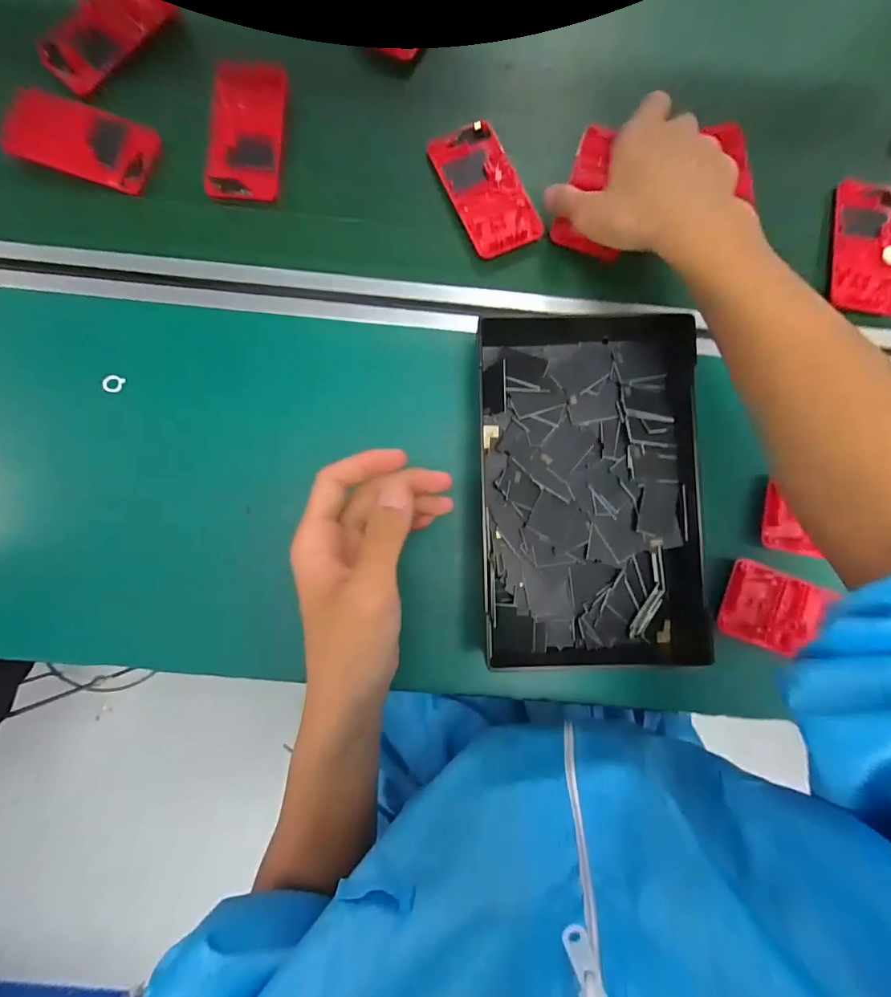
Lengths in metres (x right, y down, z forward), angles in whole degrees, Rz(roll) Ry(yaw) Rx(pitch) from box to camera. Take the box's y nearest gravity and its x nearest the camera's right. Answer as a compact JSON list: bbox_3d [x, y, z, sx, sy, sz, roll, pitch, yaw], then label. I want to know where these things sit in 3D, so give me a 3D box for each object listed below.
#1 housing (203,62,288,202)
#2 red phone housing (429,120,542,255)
[{"bbox_3d":[-0.175,-0.322,0.401,0.066,0.015,0.123,4,84,-1],"label":"housing"},{"bbox_3d":[0.035,-0.269,0.398,0.061,0.011,0.118,-24,86,-3],"label":"red phone housing"}]

